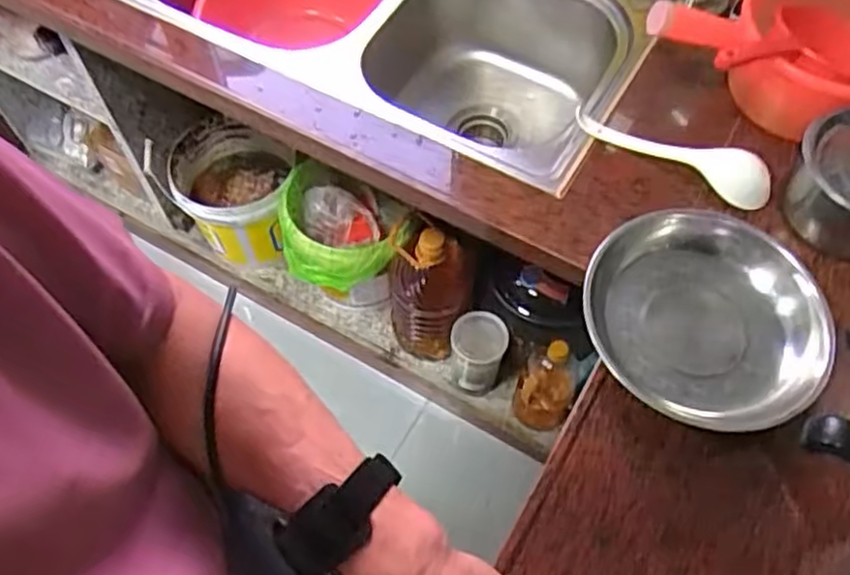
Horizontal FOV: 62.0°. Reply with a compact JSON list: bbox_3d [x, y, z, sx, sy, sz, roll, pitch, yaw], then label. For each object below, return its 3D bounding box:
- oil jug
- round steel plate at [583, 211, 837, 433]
[{"bbox_3d":[0.009,0.013,1.354,0.145,0.365,0.131,3,60,2],"label":"oil jug"},{"bbox_3d":[0.275,0.026,0.696,0.213,0.069,0.221,0,60,0],"label":"round steel plate"}]

